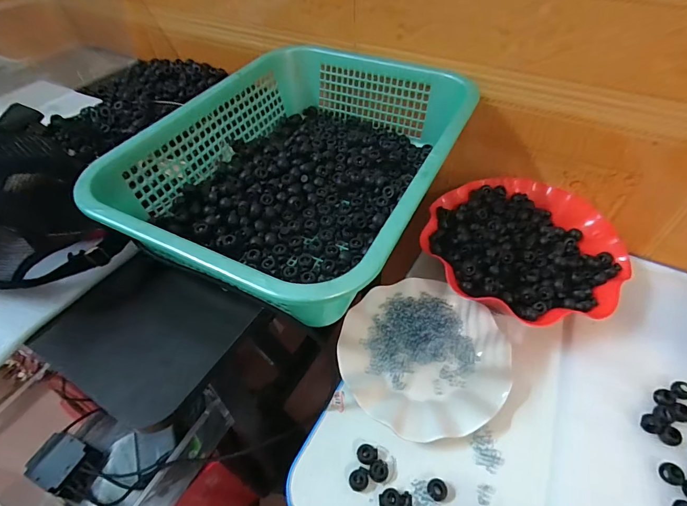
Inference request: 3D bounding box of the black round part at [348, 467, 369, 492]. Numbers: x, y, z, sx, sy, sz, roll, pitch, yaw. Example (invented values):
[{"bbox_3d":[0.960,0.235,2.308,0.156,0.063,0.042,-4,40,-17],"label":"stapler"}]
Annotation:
[{"bbox_3d":[0.015,0.212,0.360,0.018,0.012,0.019,-1,49,1],"label":"black round part"}]

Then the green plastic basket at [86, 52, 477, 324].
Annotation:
[{"bbox_3d":[-0.043,-0.103,0.436,0.289,0.089,0.378,20,53,19],"label":"green plastic basket"}]

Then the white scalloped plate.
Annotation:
[{"bbox_3d":[0.088,0.112,0.428,0.176,0.024,0.175,-1,49,1],"label":"white scalloped plate"}]

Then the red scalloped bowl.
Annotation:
[{"bbox_3d":[0.220,-0.006,0.485,0.224,0.054,0.206,-1,49,1],"label":"red scalloped bowl"}]

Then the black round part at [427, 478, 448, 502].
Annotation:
[{"bbox_3d":[0.086,0.218,0.352,0.017,0.006,0.018,-1,49,1],"label":"black round part"}]

